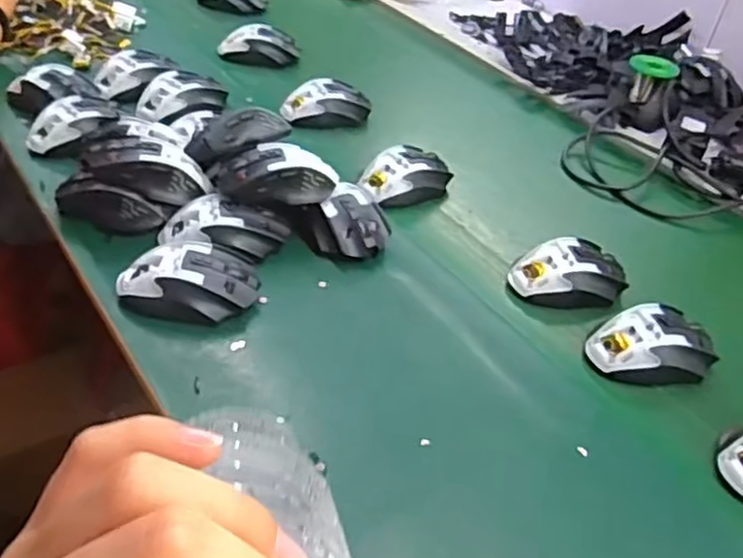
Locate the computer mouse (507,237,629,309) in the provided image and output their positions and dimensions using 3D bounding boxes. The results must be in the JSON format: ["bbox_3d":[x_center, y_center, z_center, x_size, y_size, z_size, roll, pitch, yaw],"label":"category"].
[{"bbox_3d":[0.193,-0.006,0.685,0.117,0.038,0.067,0,41,-9],"label":"computer mouse"}]

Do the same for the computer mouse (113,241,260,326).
[{"bbox_3d":[-0.157,0.001,0.603,0.117,0.038,0.072,-4,42,-13],"label":"computer mouse"}]

